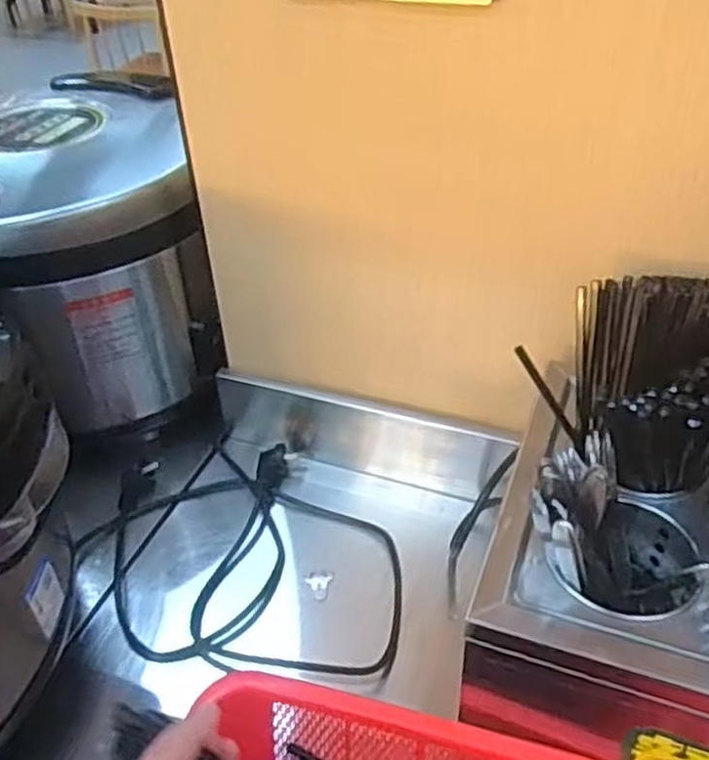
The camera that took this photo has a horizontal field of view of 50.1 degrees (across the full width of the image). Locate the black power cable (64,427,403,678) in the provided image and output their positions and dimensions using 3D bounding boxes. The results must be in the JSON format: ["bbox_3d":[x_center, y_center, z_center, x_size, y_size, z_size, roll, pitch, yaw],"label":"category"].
[{"bbox_3d":[-0.114,0.170,0.817,0.339,0.044,0.280,3,39,8],"label":"black power cable"}]

